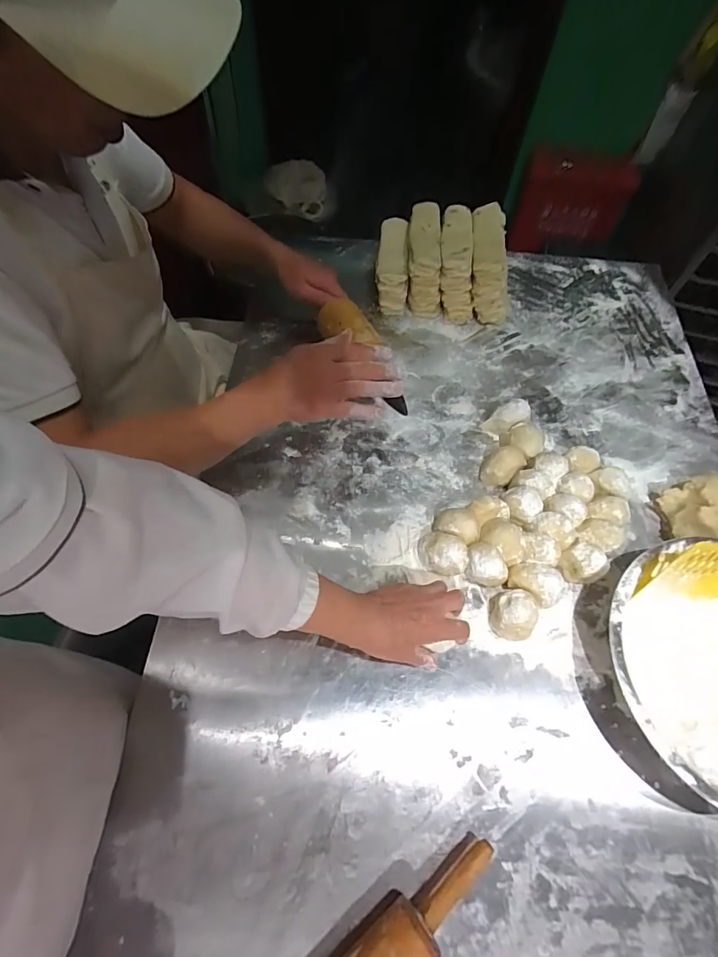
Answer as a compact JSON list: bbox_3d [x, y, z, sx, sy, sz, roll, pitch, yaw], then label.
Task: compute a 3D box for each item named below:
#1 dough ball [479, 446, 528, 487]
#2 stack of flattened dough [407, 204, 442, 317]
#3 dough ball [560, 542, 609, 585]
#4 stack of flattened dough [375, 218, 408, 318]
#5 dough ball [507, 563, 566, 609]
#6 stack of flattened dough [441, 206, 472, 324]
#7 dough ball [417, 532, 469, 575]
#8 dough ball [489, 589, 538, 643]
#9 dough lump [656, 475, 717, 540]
[{"bbox_3d":[0.204,-0.016,0.644,0.058,0.046,0.046,-40,71,-22],"label":"dough ball"},{"bbox_3d":[0.116,-0.397,0.817,0.063,0.095,0.194,3,61,-2],"label":"stack of flattened dough"},{"bbox_3d":[0.286,0.112,0.578,0.049,0.048,0.050,-27,66,-17],"label":"dough ball"},{"bbox_3d":[0.059,-0.390,0.823,0.053,0.071,0.173,4,61,-1],"label":"stack of flattened dough"},{"bbox_3d":[0.221,0.135,0.565,0.052,0.045,0.064,-35,69,-20],"label":"dough ball"},{"bbox_3d":[0.176,-0.390,0.817,0.068,0.091,0.209,6,61,0],"label":"stack of flattened dough"},{"bbox_3d":[0.108,0.096,0.578,0.058,0.047,0.046,14,62,4],"label":"dough ball"},{"bbox_3d":[0.187,0.165,0.544,0.042,0.053,0.051,10,61,2],"label":"dough ball"},{"bbox_3d":[0.477,0.051,0.606,0.102,0.070,0.103,1,61,-3],"label":"dough lump"}]

